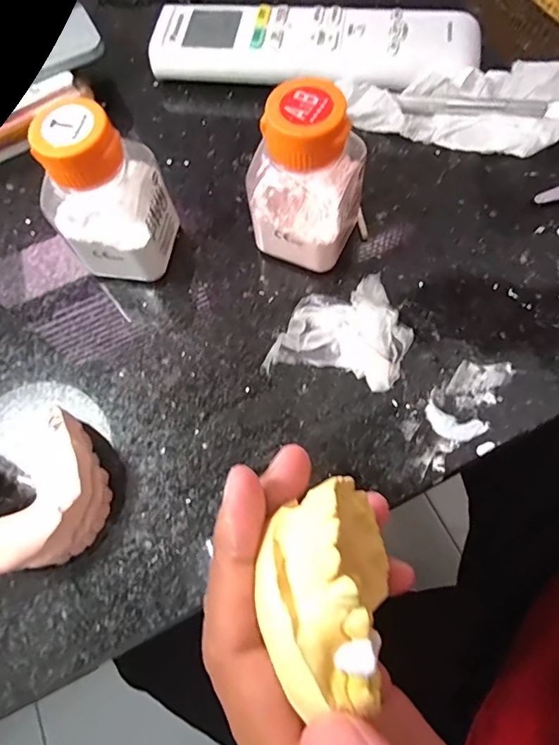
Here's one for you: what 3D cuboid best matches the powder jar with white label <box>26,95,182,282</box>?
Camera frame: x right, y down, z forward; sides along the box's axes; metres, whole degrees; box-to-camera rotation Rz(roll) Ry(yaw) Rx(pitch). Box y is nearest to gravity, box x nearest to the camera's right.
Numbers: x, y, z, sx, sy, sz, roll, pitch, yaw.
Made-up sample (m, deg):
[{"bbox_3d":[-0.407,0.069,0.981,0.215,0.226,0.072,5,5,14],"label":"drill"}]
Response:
[{"bbox_3d":[-0.071,-0.073,0.199,0.036,0.073,0.045,15,70,9],"label":"powder jar with white label"}]

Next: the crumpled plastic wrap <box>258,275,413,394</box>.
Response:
[{"bbox_3d":[0.030,-0.021,0.208,0.057,0.006,0.053,15,70,9],"label":"crumpled plastic wrap"}]

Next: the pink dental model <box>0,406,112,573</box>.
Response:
[{"bbox_3d":[-0.093,0.046,0.179,0.048,0.023,0.057,8,69,6],"label":"pink dental model"}]

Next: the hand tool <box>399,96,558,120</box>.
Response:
[{"bbox_3d":[0.112,-0.136,0.238,0.095,0.004,0.009,10,99,11],"label":"hand tool"}]

